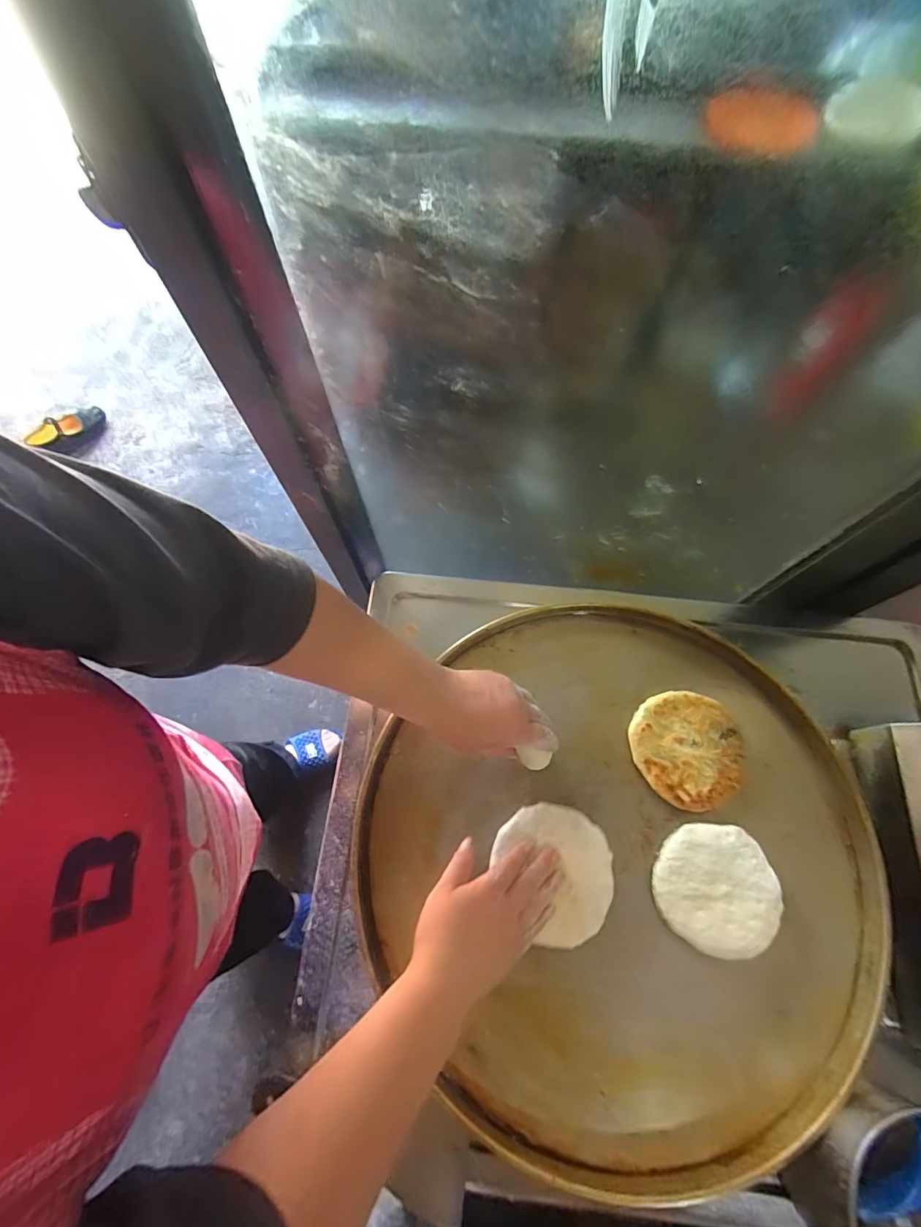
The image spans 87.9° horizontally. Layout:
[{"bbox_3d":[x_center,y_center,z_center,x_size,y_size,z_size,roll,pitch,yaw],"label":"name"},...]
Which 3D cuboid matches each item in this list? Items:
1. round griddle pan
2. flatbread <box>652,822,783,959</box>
[{"bbox_3d":[0.165,0.242,0.517,0.504,0.055,0.501,0,69,1],"label":"round griddle pan"},{"bbox_3d":[0.259,0.277,0.486,0.117,0.015,0.114,0,69,1],"label":"flatbread"}]

